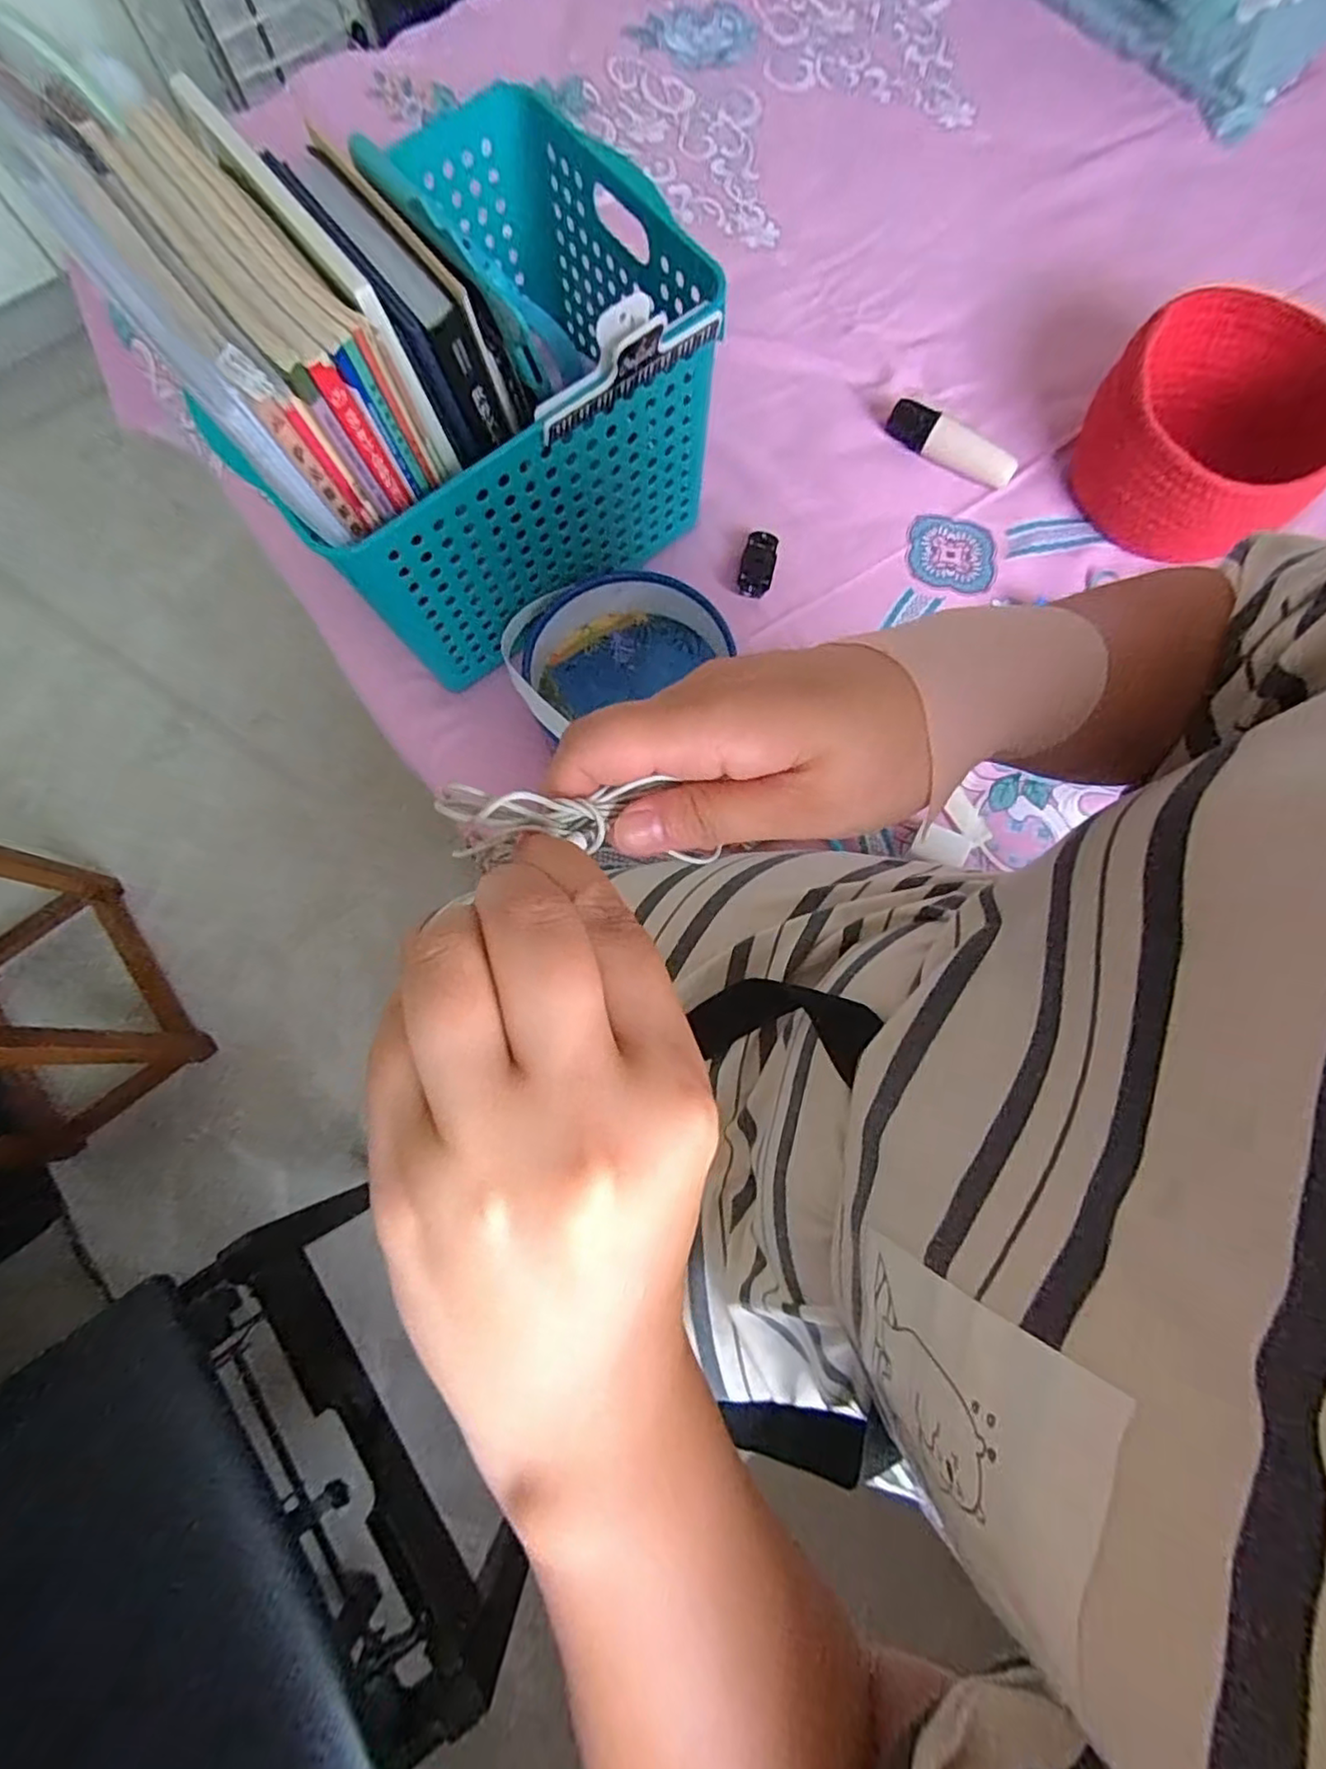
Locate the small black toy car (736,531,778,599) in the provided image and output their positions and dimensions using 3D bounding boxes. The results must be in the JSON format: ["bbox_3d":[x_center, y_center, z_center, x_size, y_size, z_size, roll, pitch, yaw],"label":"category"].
[{"bbox_3d":[0.092,-0.310,0.644,0.031,0.018,0.065,12,77,4],"label":"small black toy car"}]

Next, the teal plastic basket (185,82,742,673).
[{"bbox_3d":[-0.153,-0.387,0.553,0.329,0.212,0.281,-34,78,-7],"label":"teal plastic basket"}]

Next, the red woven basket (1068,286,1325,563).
[{"bbox_3d":[0.496,-0.412,0.602,0.193,0.131,0.211,39,80,10],"label":"red woven basket"}]

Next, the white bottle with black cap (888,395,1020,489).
[{"bbox_3d":[0.289,-0.442,0.662,0.133,0.032,0.030,26,78,7],"label":"white bottle with black cap"}]

